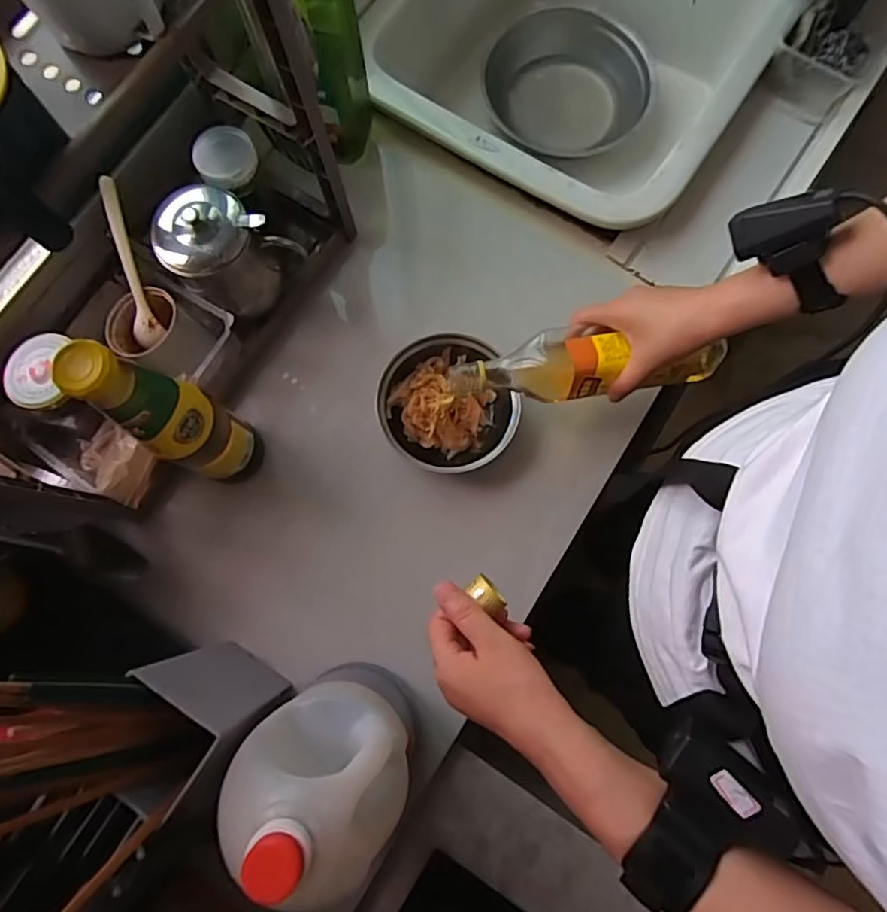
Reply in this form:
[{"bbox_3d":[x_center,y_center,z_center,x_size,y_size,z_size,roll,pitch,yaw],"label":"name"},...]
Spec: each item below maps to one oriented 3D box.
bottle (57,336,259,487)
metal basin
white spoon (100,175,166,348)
[{"bbox_3d":[-0.218,-0.024,0.493,0.051,0.267,0.062,25,81,5],"label":"bottle"},{"bbox_3d":[0.168,-0.534,0.850,0.233,0.073,0.214,0,80,0],"label":"metal basin"},{"bbox_3d":[-0.302,-0.183,0.558,0.027,0.020,0.151,-5,115,-1],"label":"white spoon"}]

